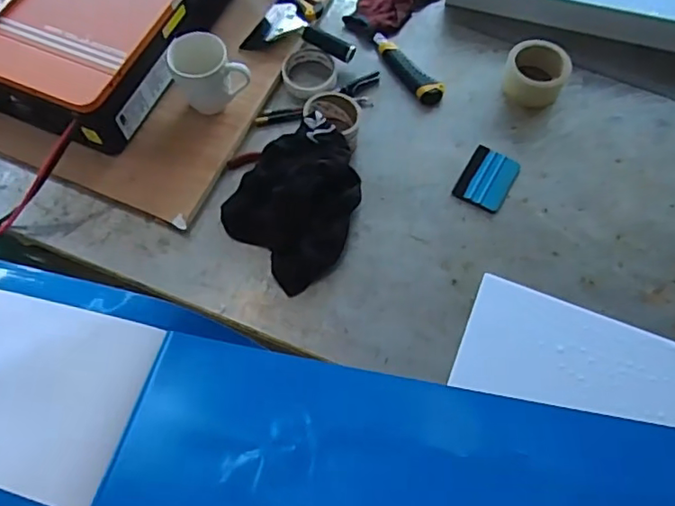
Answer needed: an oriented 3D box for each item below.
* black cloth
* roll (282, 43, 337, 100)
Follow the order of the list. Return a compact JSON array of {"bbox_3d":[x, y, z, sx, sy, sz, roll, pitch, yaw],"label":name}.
[{"bbox_3d":[-0.052,-0.082,0.801,0.183,0.093,0.210,39,72,17],"label":"black cloth"},{"bbox_3d":[-0.048,-0.301,0.943,0.087,0.030,0.090,0,66,1],"label":"roll"}]

